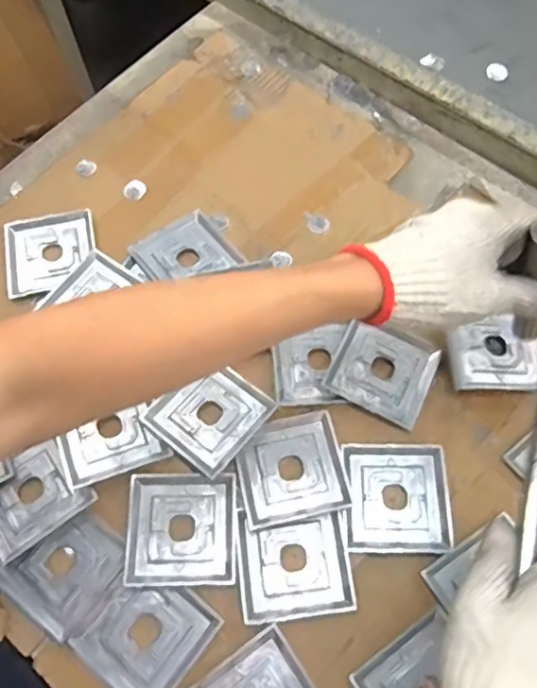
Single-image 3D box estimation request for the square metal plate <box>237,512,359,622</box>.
[{"bbox_3d":[0.021,0.183,0.488,0.094,0.006,0.079,-4,66,0],"label":"square metal plate"}]

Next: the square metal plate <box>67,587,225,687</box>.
[{"bbox_3d":[-0.097,0.232,0.471,0.083,0.008,0.089,36,72,15],"label":"square metal plate"}]

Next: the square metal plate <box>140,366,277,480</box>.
[{"bbox_3d":[-0.052,0.062,0.531,0.086,0.009,0.091,39,73,16],"label":"square metal plate"}]

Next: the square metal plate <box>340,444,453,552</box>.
[{"bbox_3d":[0.110,0.131,0.509,0.088,0.010,0.089,0,66,1],"label":"square metal plate"}]

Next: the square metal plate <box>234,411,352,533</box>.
[{"bbox_3d":[0.019,0.108,0.513,0.090,0.010,0.088,-12,67,-4],"label":"square metal plate"}]

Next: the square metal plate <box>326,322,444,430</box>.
[{"bbox_3d":[0.108,0.024,0.553,0.090,0.015,0.086,26,69,12],"label":"square metal plate"}]

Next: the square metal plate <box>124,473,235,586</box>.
[{"bbox_3d":[-0.074,0.156,0.500,0.090,0.014,0.088,-1,66,1],"label":"square metal plate"}]

